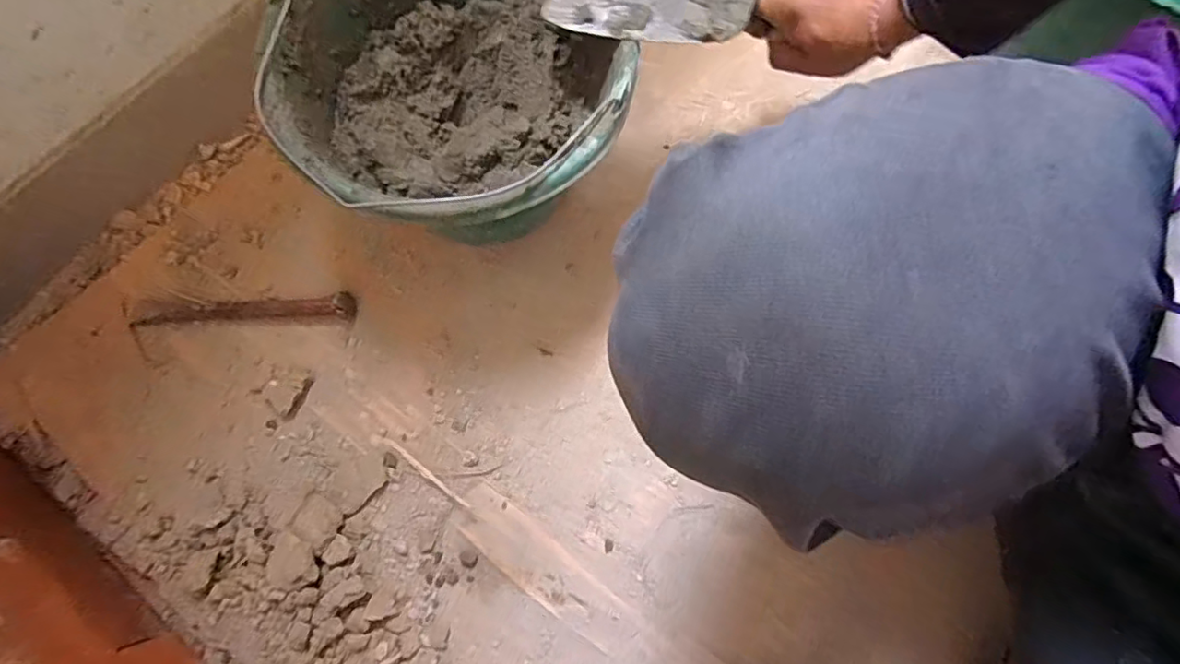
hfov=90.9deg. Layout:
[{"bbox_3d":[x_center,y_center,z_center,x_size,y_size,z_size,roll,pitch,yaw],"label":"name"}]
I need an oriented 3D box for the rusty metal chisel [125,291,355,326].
[{"bbox_3d":[-0.316,-0.019,0.532,0.196,0.021,0.023,-4,75,-2],"label":"rusty metal chisel"}]

